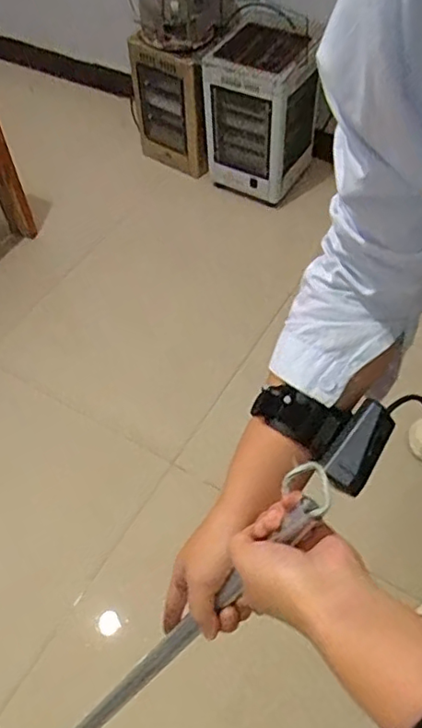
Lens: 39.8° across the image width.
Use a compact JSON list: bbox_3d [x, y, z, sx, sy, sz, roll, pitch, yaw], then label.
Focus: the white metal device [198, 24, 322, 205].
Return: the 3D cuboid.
[{"bbox_3d":[0.140,-0.700,1.633,0.259,0.364,0.267,27,62,20],"label":"white metal device"}]

